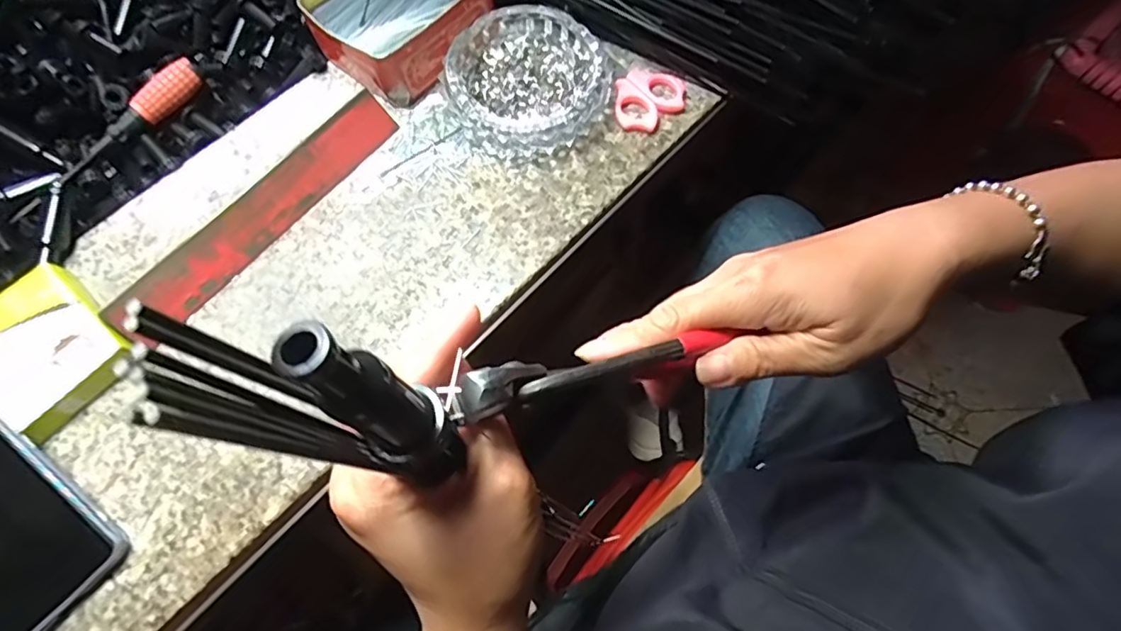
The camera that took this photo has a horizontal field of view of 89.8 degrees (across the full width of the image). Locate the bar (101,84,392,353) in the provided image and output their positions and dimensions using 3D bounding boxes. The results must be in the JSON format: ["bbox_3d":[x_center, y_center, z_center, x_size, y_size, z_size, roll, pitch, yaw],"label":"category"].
[{"bbox_3d":[-0.204,-0.073,0.391,0.226,0.007,0.035,-49,114,-17],"label":"bar"}]

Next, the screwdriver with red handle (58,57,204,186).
[{"bbox_3d":[-0.314,-0.146,0.411,0.026,0.022,0.126,34,72,13],"label":"screwdriver with red handle"}]

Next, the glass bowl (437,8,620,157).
[{"bbox_3d":[-0.023,-0.178,0.425,0.116,0.033,0.108,0,68,0],"label":"glass bowl"}]

